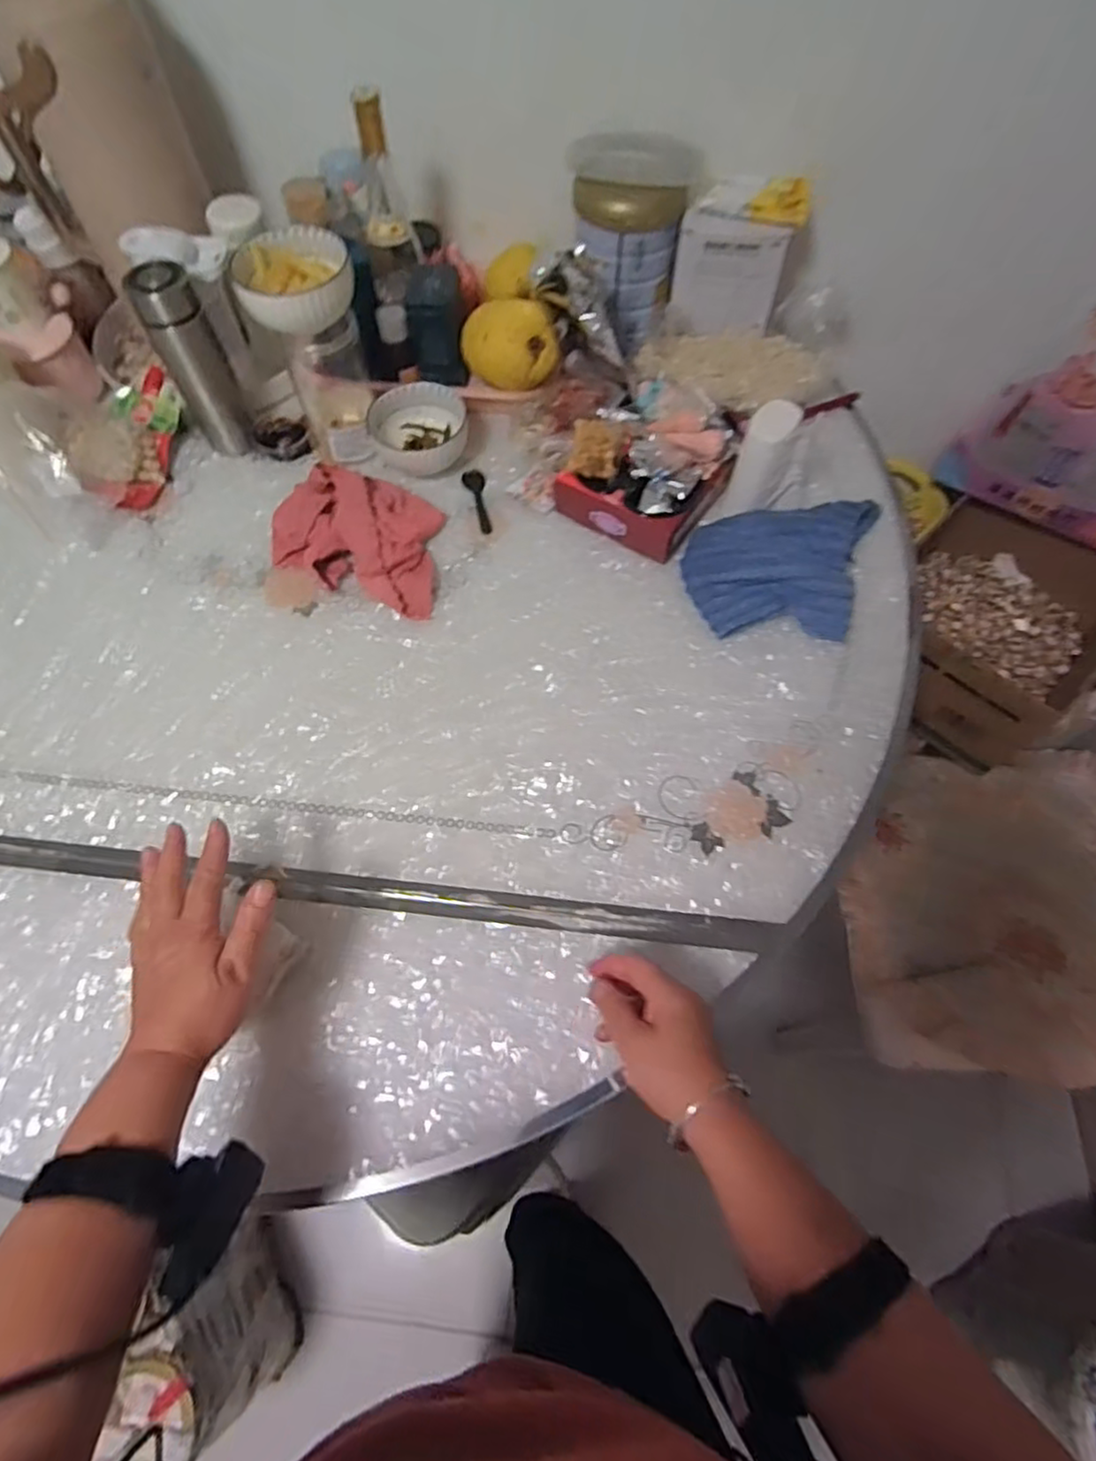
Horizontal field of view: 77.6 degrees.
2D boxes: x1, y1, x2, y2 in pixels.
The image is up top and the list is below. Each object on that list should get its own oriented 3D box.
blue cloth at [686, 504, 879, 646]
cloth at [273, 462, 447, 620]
[{"bbox_3d":[0.253,-0.174,0.714,0.218,0.047,0.163,-2,64,0],"label":"blue cloth"},{"bbox_3d":[-0.201,-0.220,0.751,0.212,0.031,0.149,21,66,11],"label":"cloth"}]

